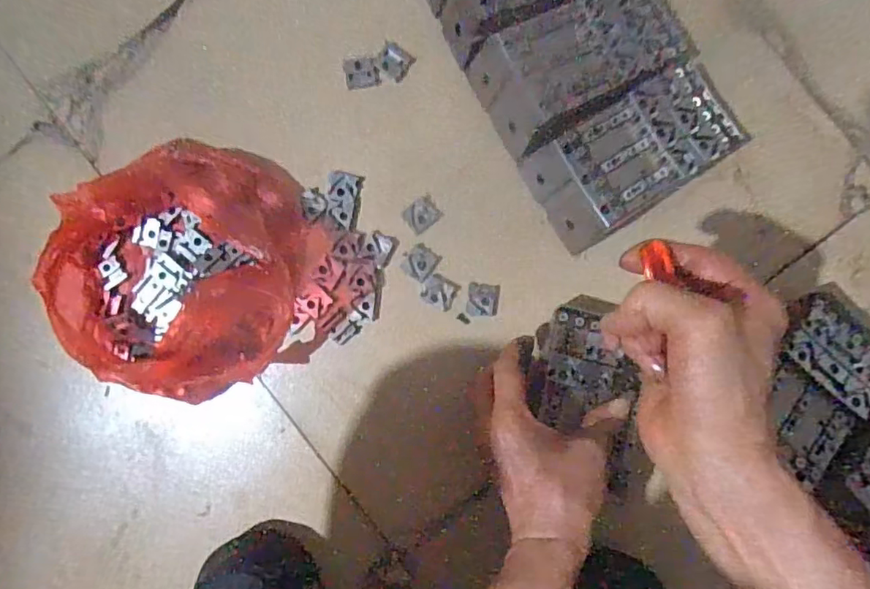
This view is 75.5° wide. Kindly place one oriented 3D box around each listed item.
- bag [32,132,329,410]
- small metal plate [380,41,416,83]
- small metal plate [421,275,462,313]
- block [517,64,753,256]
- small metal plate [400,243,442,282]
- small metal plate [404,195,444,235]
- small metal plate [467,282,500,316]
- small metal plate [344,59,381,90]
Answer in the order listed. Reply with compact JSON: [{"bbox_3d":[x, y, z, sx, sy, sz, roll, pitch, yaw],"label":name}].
[{"bbox_3d":[-0.204,-0.016,0.457,0.220,0.067,0.203,-31,89,4],"label":"bag"},{"bbox_3d":[-0.033,-0.195,0.469,0.026,0.004,0.024,35,93,3],"label":"small metal plate"},{"bbox_3d":[0.004,-0.003,0.465,0.028,0.004,0.024,29,93,3],"label":"small metal plate"},{"bbox_3d":[0.158,-0.109,0.429,0.167,0.061,0.080,-30,89,4],"label":"block"},{"bbox_3d":[-0.013,-0.027,0.467,0.026,0.004,0.029,36,93,3],"label":"small metal plate"},{"bbox_3d":[-0.011,-0.067,0.467,0.027,0.004,0.024,-39,88,4],"label":"small metal plate"},{"bbox_3d":[0.040,0.004,0.466,0.026,0.004,0.026,6,91,4],"label":"small metal plate"},{"bbox_3d":[-0.061,-0.185,0.469,0.028,0.004,0.023,-5,91,4],"label":"small metal plate"}]

